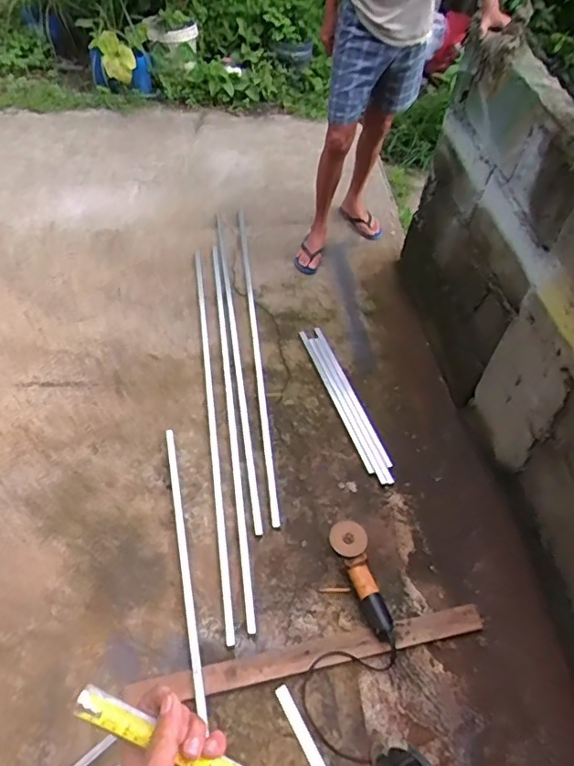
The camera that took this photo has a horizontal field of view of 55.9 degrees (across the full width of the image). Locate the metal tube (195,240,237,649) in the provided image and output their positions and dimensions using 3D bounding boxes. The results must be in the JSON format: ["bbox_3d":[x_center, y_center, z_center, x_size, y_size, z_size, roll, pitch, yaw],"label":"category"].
[{"bbox_3d":[-0.245,0.065,1.790,0.034,0.034,1.464,-5,54,-8],"label":"metal tube"}]

